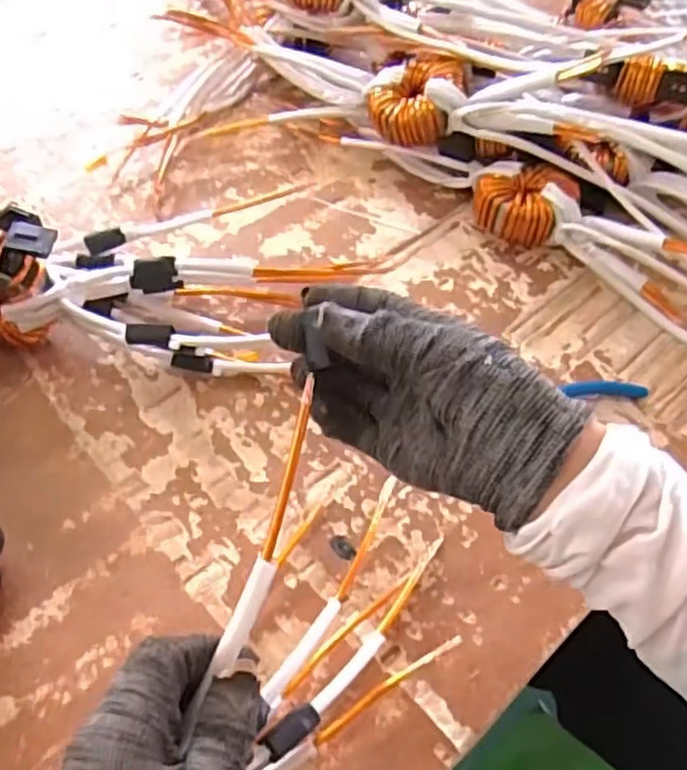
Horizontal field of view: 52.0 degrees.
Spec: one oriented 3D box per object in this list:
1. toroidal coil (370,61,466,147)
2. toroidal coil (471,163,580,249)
[{"bbox_3d":[0.066,-0.268,0.661,0.082,0.050,0.074,19,53,11],"label":"toroidal coil"},{"bbox_3d":[0.158,-0.163,0.641,0.082,0.051,0.076,2,52,-2],"label":"toroidal coil"}]

